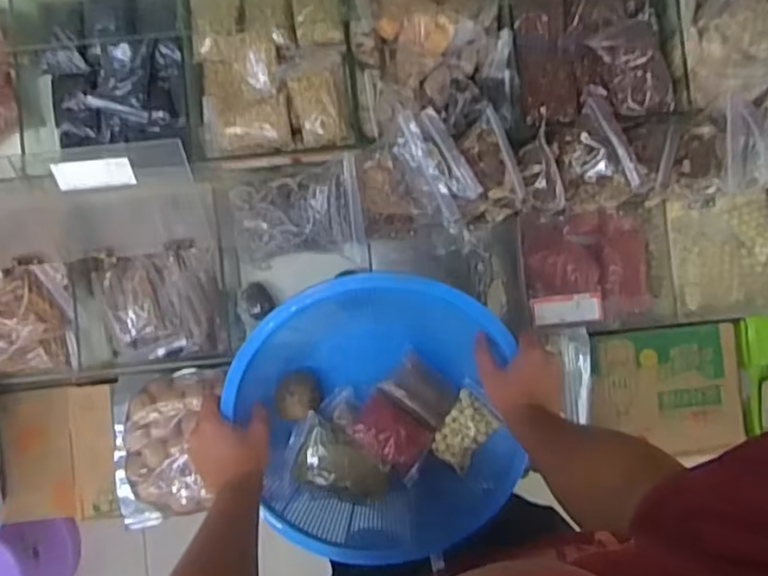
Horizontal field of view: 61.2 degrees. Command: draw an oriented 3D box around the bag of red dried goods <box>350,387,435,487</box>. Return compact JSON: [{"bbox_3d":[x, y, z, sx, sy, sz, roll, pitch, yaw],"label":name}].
[{"bbox_3d":[0.012,0.185,0.813,0.097,0.034,0.075,33,88,1],"label":"bag of red dried goods"}]

